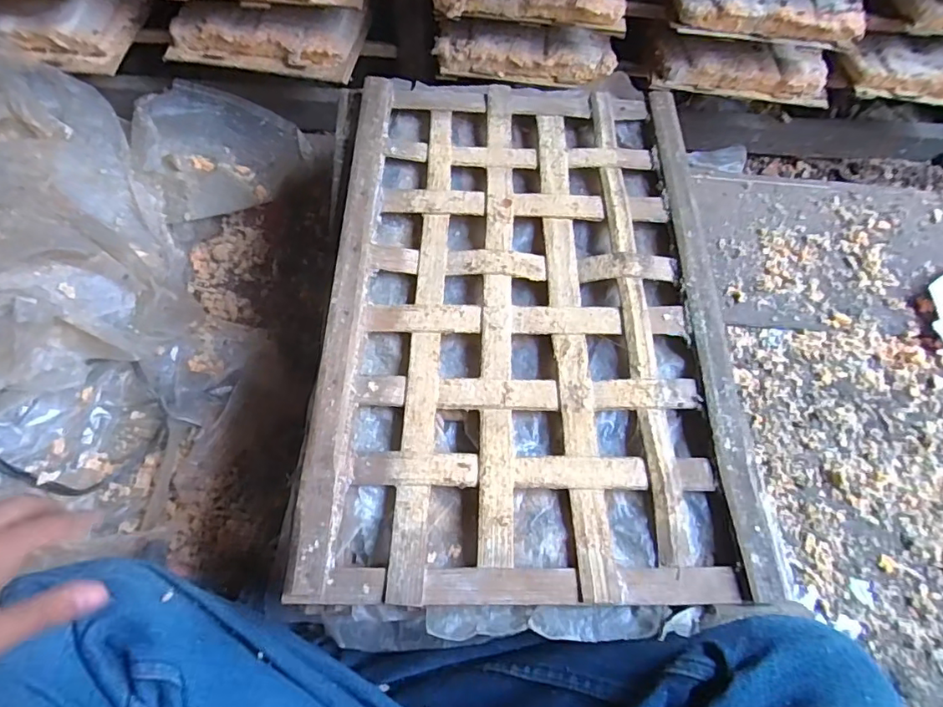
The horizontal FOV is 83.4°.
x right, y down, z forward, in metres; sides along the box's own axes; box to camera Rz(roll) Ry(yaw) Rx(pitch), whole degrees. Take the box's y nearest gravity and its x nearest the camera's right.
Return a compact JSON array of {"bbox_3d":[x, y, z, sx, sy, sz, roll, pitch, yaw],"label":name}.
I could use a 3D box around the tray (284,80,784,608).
[{"bbox_3d":[0.048,-0.055,0.471,0.333,0.043,0.502,1,61,-1],"label":"tray"}]

